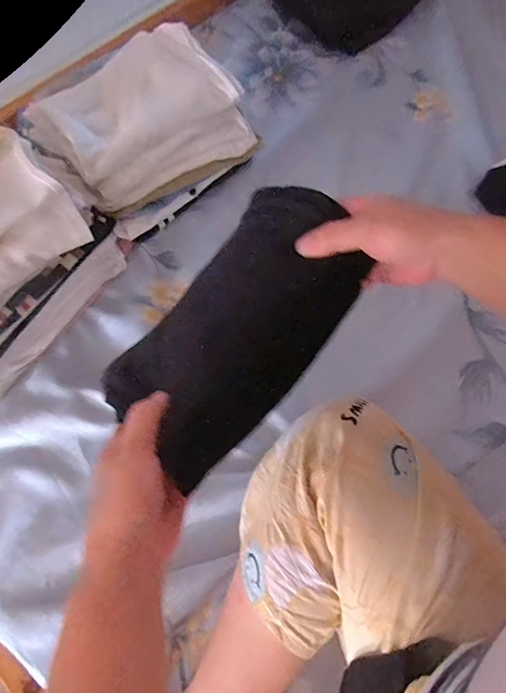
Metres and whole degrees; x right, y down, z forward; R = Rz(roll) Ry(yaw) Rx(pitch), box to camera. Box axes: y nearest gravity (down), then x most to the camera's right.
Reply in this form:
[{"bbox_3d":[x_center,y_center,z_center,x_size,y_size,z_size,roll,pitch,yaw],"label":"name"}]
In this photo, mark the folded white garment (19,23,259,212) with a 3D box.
[{"bbox_3d":[-0.156,-0.316,0.604,0.242,0.078,0.205,-41,76,-15],"label":"folded white garment"}]

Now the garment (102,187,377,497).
[{"bbox_3d":[-0.011,-0.016,0.349,0.116,0.060,0.234,37,72,11],"label":"garment"}]

